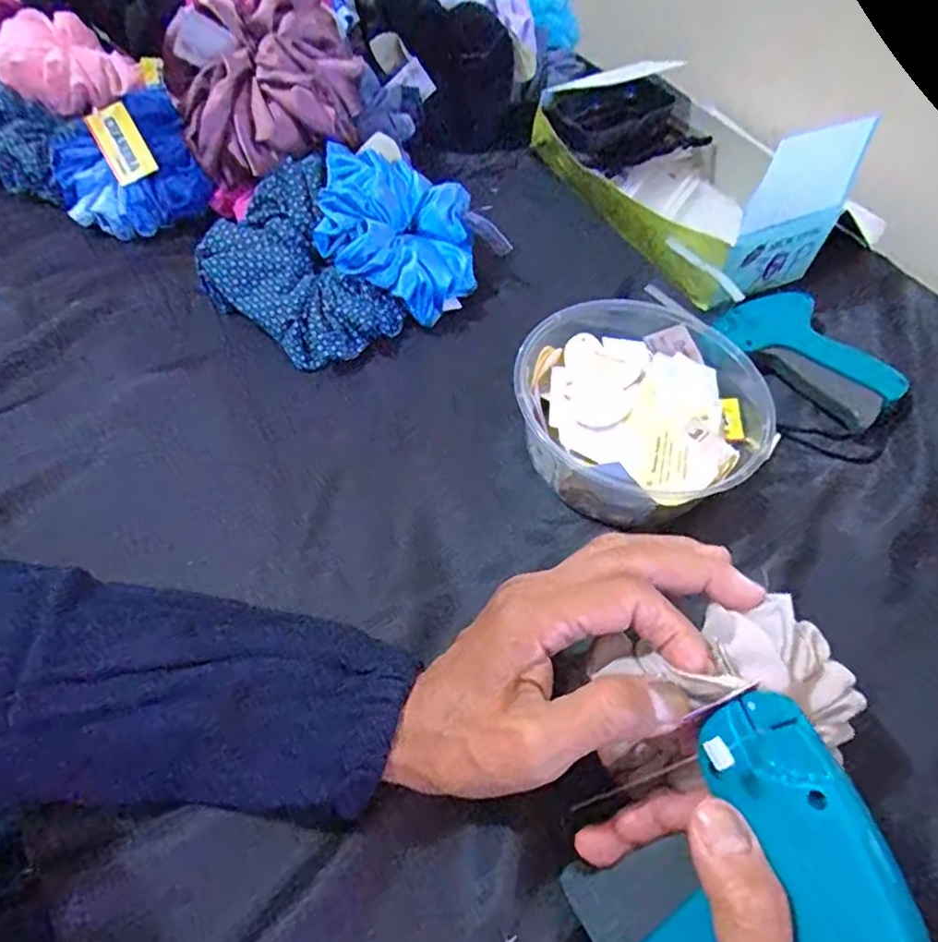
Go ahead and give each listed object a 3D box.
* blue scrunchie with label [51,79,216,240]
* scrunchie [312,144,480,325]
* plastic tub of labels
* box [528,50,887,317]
[{"bbox_3d":[-0.257,-0.229,0.486,0.095,0.066,0.090,-22,60,-20],"label":"blue scrunchie with label"},{"bbox_3d":[-0.046,-0.168,0.452,0.118,0.035,0.110,6,76,-26],"label":"scrunchie"},{"bbox_3d":[0.101,-0.035,0.391,0.142,0.061,0.136,3,55,-4],"label":"plastic tub of labels"},{"bbox_3d":[0.168,-0.250,0.511,0.135,0.117,0.232,-27,62,-22],"label":"box"}]

